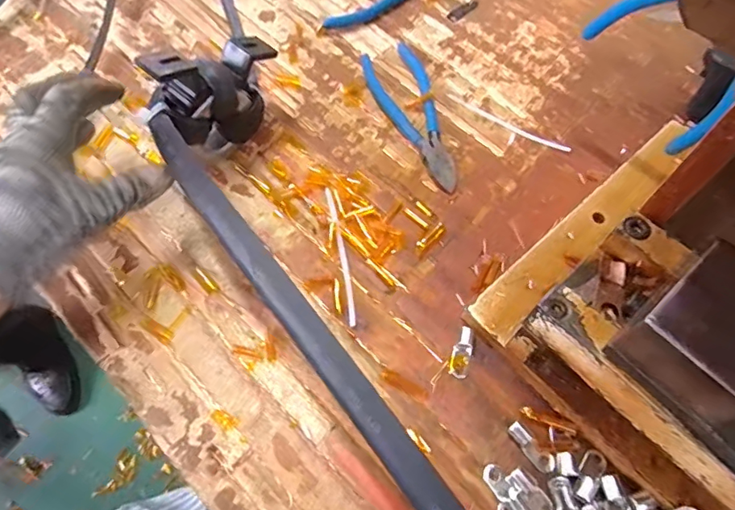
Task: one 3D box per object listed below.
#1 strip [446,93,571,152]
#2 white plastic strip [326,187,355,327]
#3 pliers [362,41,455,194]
[{"bbox_3d":[0.115,-0.110,0.404,0.110,0.006,0.008,30,67,12],"label":"strip"},{"bbox_3d":[-0.019,-0.002,0.347,0.005,0.004,0.109,-9,65,-6],"label":"white plastic strip"},{"bbox_3d":[0.038,-0.119,0.403,0.050,0.010,0.158,-14,65,-8],"label":"pliers"}]

